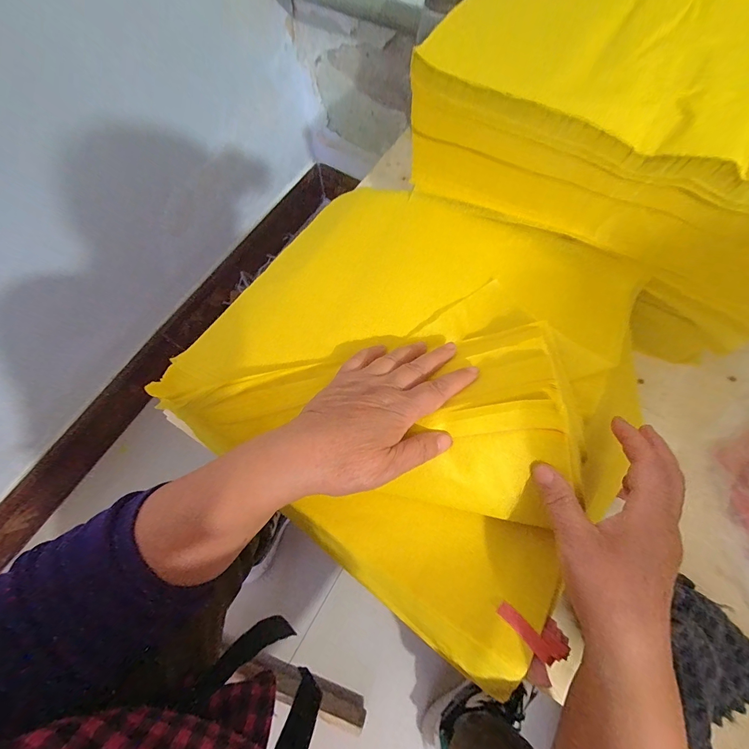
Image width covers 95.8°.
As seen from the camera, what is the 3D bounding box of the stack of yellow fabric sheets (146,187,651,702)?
[{"bbox_3d":[0.022,-0.016,0.307,0.367,0.091,0.362,28,78,16],"label":"stack of yellow fabric sheets"}]

